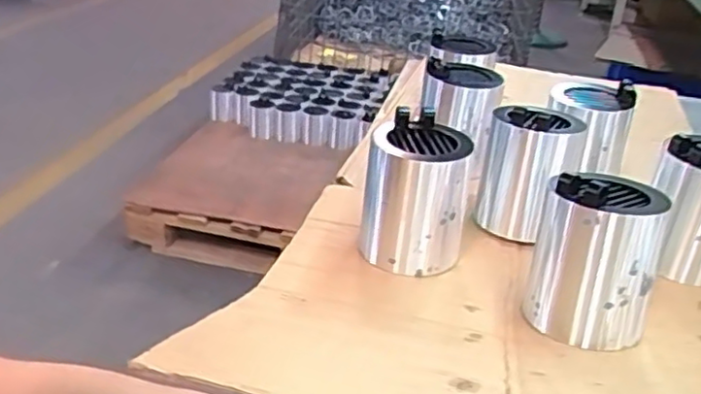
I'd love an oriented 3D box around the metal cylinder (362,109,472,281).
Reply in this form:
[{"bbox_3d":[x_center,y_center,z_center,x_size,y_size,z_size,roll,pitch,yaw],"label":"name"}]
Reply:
[{"bbox_3d":[0.058,-0.001,0.591,0.087,0.113,0.084,14,29,17],"label":"metal cylinder"}]

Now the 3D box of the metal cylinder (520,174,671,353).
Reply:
[{"bbox_3d":[0.184,0.045,0.509,0.086,0.124,0.083,13,29,15],"label":"metal cylinder"}]

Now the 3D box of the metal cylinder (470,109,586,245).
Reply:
[{"bbox_3d":[0.171,-0.026,0.651,0.084,0.118,0.088,10,29,10],"label":"metal cylinder"}]

